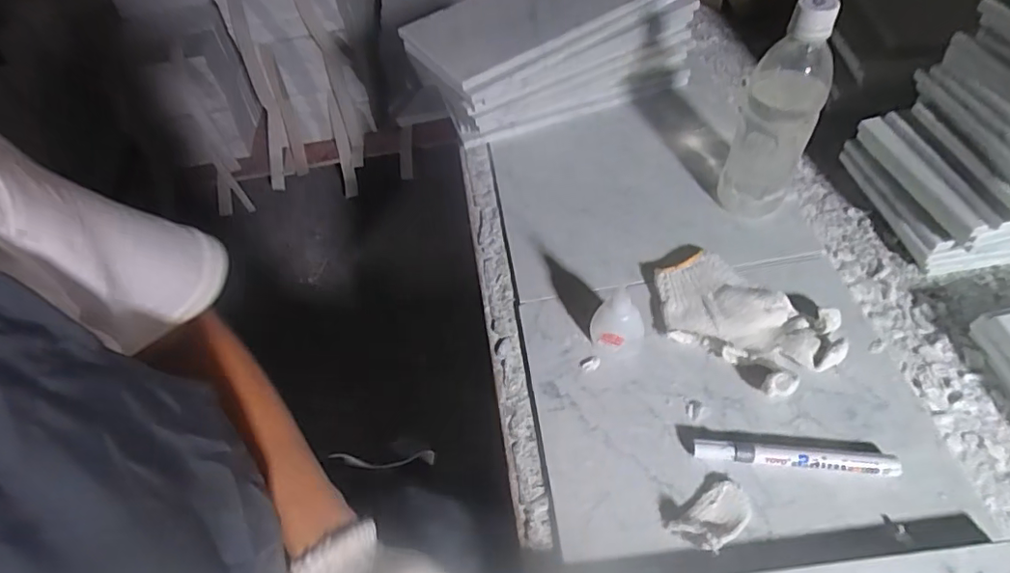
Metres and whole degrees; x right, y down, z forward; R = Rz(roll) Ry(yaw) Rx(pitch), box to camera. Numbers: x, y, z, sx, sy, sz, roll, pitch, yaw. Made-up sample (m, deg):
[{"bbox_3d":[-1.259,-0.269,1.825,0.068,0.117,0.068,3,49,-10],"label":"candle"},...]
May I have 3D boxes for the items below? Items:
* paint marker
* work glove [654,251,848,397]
[{"bbox_3d":[0.219,0.131,0.410,0.144,0.018,0.014,4,54,7],"label":"paint marker"},{"bbox_3d":[0.208,0.029,0.480,0.096,0.033,0.153,-39,60,-22],"label":"work glove"}]

